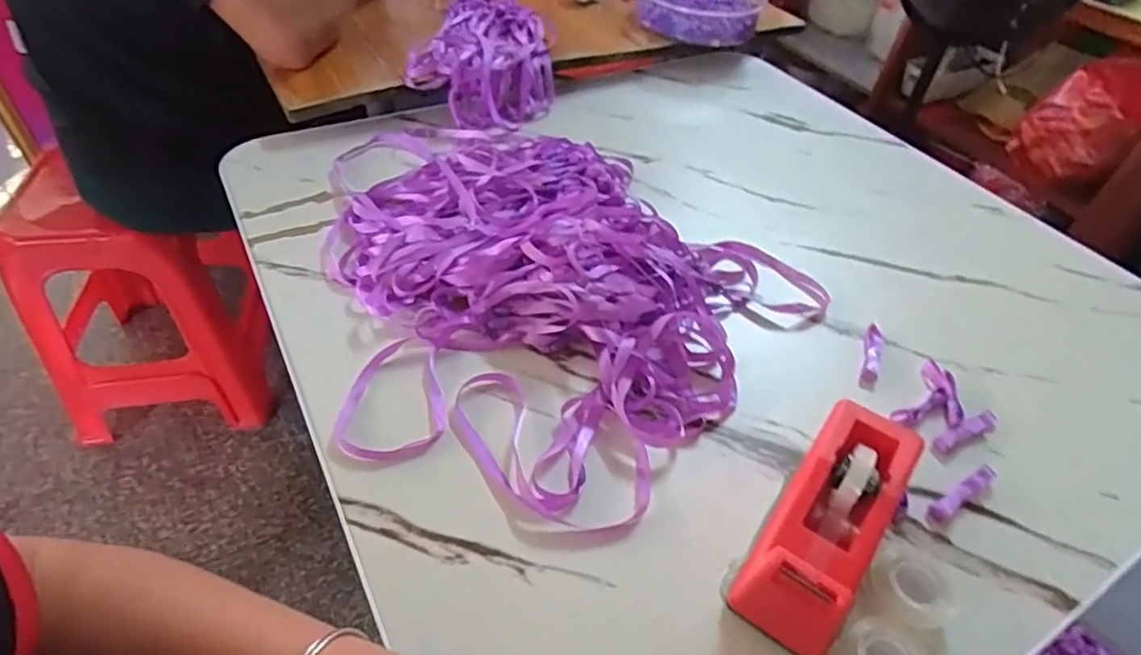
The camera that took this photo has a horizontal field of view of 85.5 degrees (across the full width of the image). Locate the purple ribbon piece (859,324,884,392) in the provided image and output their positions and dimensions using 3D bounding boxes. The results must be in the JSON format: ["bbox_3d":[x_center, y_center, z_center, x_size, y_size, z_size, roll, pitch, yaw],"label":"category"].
[{"bbox_3d":[0.261,0.025,0.535,0.014,0.009,0.073,22,47,14],"label":"purple ribbon piece"}]

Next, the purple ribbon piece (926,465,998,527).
[{"bbox_3d":[0.283,0.120,0.443,0.070,0.008,0.014,-22,52,-26],"label":"purple ribbon piece"}]

